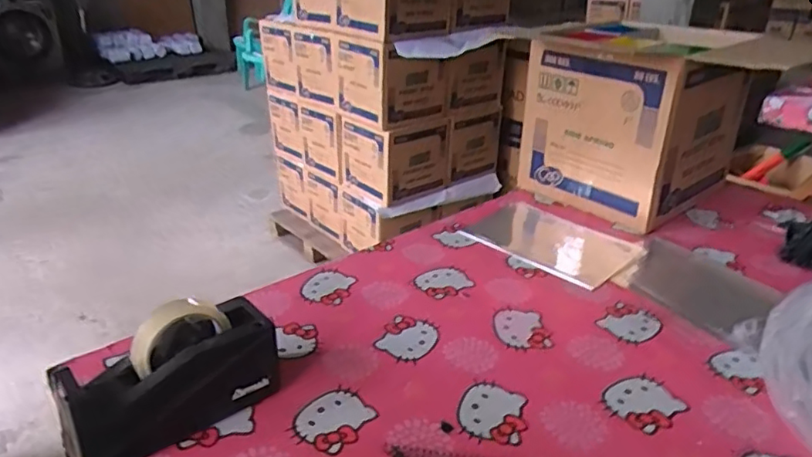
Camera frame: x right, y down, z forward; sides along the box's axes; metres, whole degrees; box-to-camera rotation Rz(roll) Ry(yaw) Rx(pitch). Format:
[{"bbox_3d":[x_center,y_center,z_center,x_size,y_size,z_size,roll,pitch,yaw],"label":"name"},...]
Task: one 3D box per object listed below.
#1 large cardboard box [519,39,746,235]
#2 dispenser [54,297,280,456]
[{"bbox_3d":[0.420,-0.197,1.100,0.284,0.280,0.294,-17,31,-33],"label":"large cardboard box"},{"bbox_3d":[-0.229,0.141,0.571,0.198,0.121,0.071,-19,33,-36],"label":"dispenser"}]

